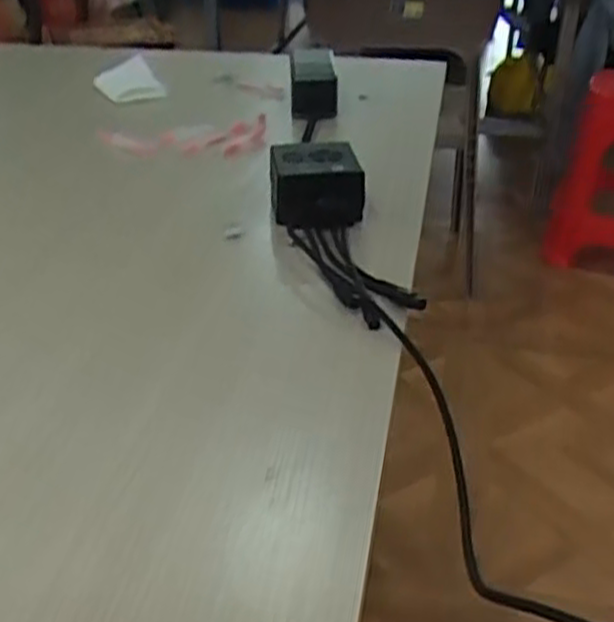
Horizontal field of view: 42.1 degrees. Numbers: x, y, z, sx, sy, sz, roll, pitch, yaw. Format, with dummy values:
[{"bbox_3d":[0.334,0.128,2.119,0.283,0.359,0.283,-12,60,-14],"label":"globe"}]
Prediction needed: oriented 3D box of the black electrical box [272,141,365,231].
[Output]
[{"bbox_3d":[0.008,-0.116,0.723,0.080,0.054,0.096,-2,29,-2],"label":"black electrical box"}]

